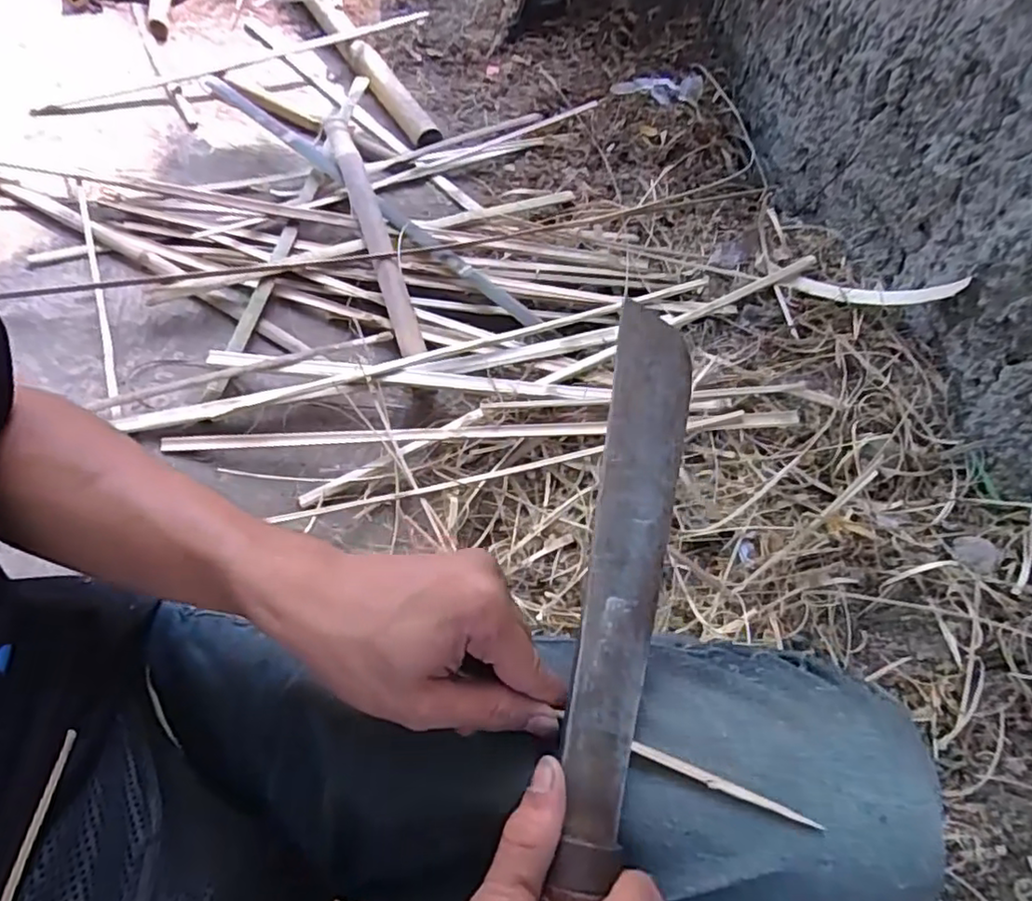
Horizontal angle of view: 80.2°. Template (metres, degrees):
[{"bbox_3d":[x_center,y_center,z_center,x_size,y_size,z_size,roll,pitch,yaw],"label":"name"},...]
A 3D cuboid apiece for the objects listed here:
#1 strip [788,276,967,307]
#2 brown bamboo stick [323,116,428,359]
[{"bbox_3d":[0.555,-0.248,0.951,0.242,0.052,0.035,16,53,42],"label":"strip"},{"bbox_3d":[-0.250,-0.391,1.052,0.045,0.047,0.560,-15,62,-15],"label":"brown bamboo stick"}]

